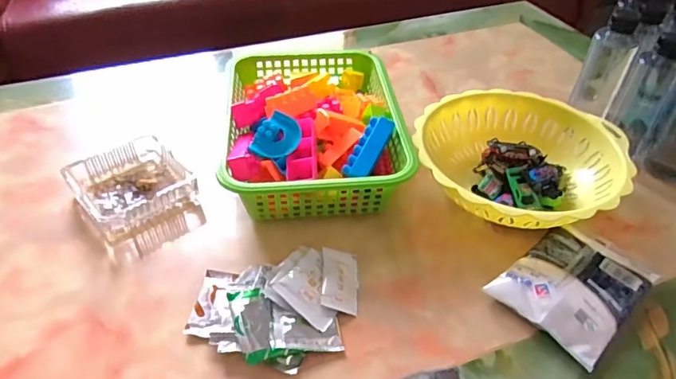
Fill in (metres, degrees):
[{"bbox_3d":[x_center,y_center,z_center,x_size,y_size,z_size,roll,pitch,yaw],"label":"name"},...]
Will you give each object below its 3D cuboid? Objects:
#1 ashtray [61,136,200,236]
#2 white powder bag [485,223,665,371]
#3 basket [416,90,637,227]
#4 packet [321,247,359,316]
[{"bbox_3d":[-0.245,-0.006,0.593,0.117,0.032,0.115,-32,53,-31],"label":"ashtray"},{"bbox_3d":[0.242,0.093,0.506,0.146,0.030,0.109,-30,52,-29],"label":"white powder bag"},{"bbox_3d":[0.214,-0.028,0.614,0.238,0.070,0.230,29,50,26],"label":"basket"},{"bbox_3d":[0.003,0.091,0.508,0.038,0.005,0.073,17,42,-15],"label":"packet"}]

